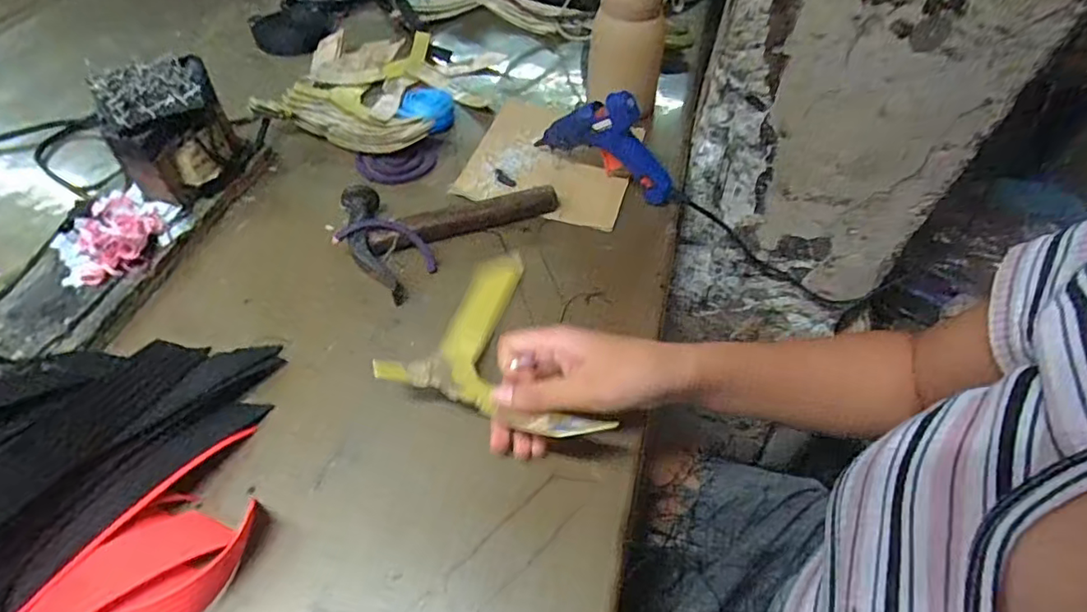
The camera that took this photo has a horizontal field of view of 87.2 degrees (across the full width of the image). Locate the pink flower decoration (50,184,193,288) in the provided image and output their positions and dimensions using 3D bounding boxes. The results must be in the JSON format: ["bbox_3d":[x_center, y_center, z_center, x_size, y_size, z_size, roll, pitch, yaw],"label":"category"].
[{"bbox_3d":[-0.352,-0.055,0.471,0.076,0.028,0.094,23,55,16],"label":"pink flower decoration"}]

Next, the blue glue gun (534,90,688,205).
[{"bbox_3d":[0.060,-0.151,0.521,0.149,0.091,0.024,27,56,19],"label":"blue glue gun"}]

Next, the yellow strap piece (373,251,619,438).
[{"bbox_3d":[-0.009,0.015,0.411,0.149,0.048,0.159,15,52,13],"label":"yellow strap piece"}]

